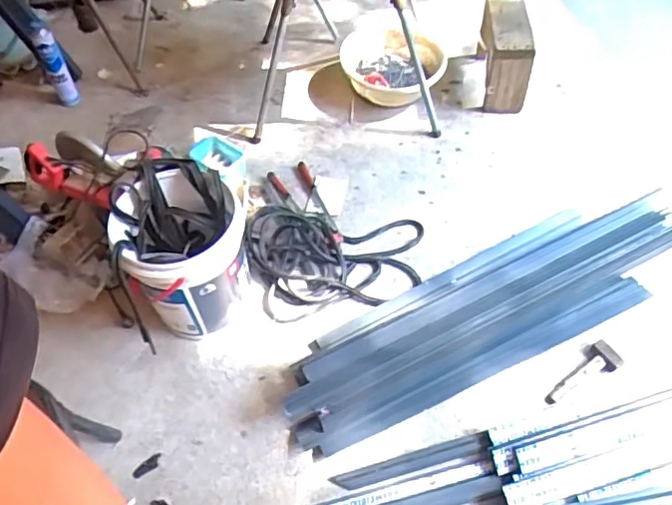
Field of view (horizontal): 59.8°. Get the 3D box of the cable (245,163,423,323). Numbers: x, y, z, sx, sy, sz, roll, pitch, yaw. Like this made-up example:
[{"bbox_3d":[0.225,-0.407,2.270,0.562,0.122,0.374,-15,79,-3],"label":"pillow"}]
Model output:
[{"bbox_3d":[-0.027,-0.016,1.705,0.508,0.089,0.473,-1,53,2],"label":"cable"}]

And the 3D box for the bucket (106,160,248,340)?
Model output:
[{"bbox_3d":[-0.389,0.003,1.536,0.309,0.350,0.352,-8,54,-4],"label":"bucket"}]

